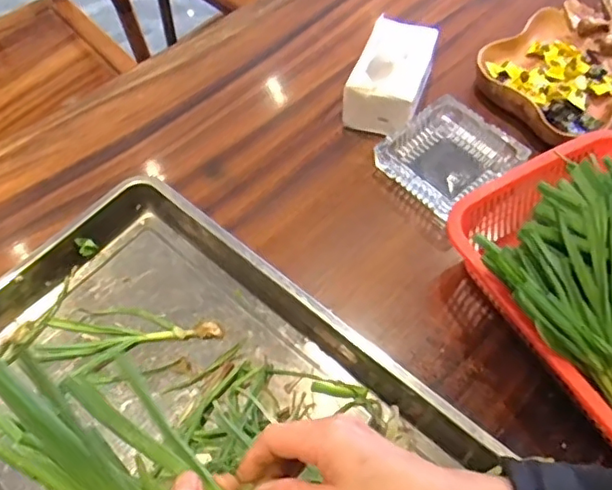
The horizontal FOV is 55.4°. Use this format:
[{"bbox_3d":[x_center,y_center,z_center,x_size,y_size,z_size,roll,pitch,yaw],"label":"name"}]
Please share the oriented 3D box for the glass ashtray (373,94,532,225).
[{"bbox_3d":[0.188,-0.115,0.777,0.150,0.040,0.147,-36,63,-19],"label":"glass ashtray"}]

